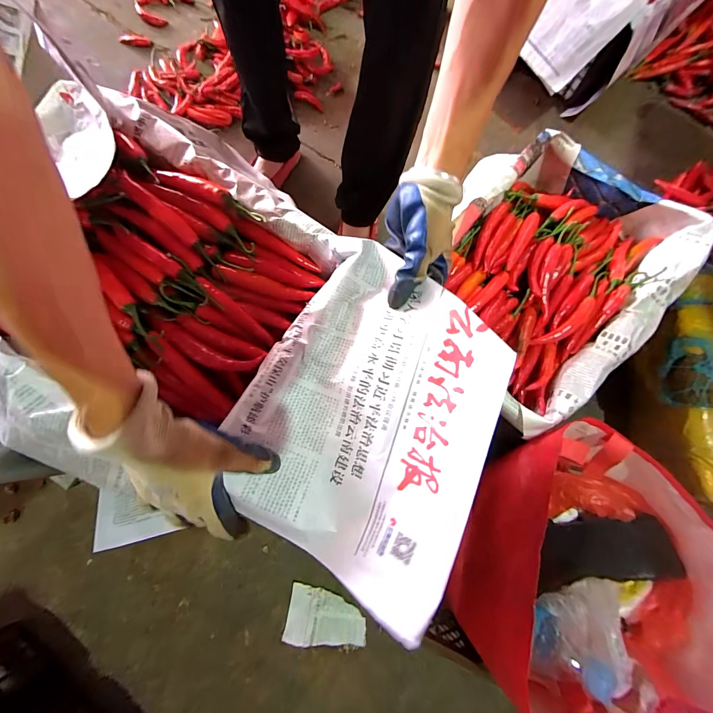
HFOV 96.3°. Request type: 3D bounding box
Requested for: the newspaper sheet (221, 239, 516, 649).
[{"bbox_3d":[0.007,0.041,0.299,0.216,0.042,0.293,17,81,25],"label":"newspaper sheet"}]

